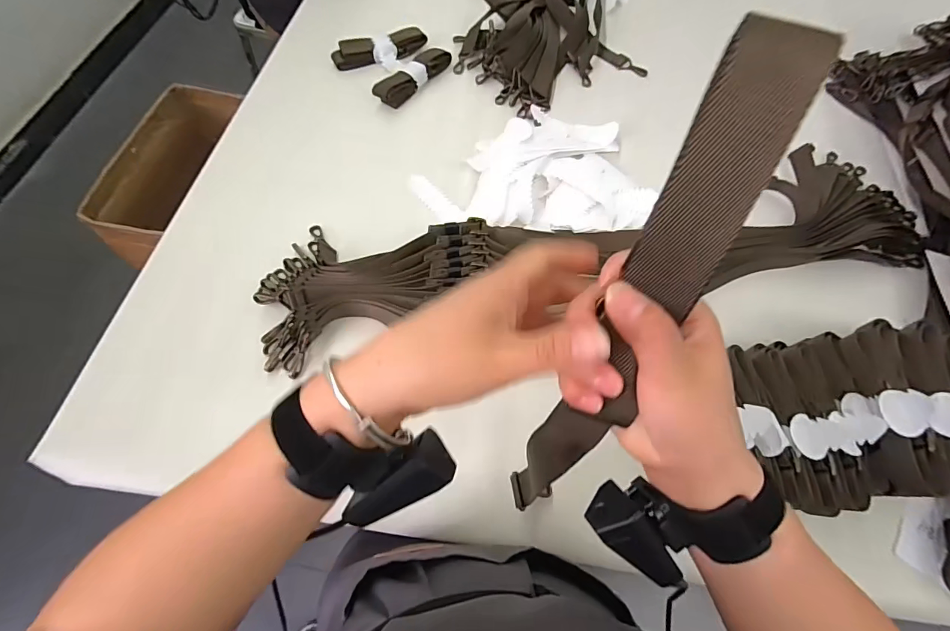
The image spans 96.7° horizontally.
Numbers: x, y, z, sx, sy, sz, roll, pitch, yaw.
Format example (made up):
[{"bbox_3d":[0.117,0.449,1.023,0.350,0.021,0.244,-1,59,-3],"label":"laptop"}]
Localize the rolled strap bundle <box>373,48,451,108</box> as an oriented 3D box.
[{"bbox_3d":[-0.120,-0.481,0.844,0.044,0.041,0.192,32,67,13],"label":"rolled strap bundle"}]

